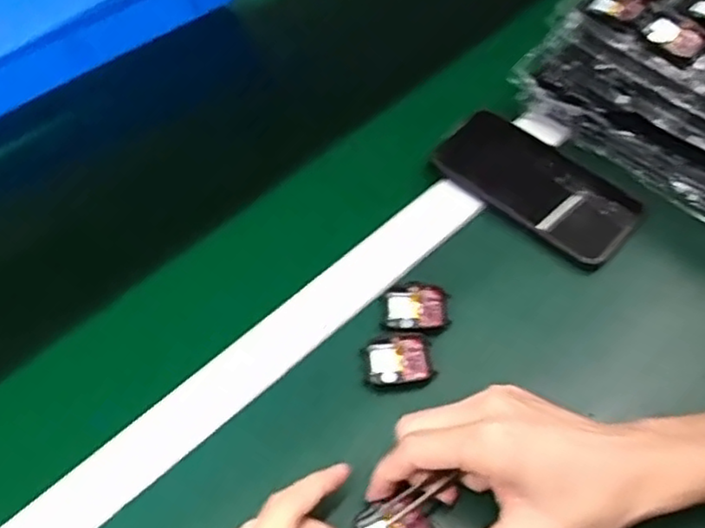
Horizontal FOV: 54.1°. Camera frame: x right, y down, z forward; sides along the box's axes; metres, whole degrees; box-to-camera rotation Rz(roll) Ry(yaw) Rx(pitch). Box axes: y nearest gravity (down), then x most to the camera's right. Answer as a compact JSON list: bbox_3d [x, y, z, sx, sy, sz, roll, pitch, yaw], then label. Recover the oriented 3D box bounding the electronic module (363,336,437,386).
[{"bbox_3d":[0.031,0.066,0.464,0.043,0.008,0.034,-7,55,-1],"label":"electronic module"}]

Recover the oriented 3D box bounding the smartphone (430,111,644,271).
[{"bbox_3d":[0.145,-0.067,0.536,0.153,0.008,0.088,38,65,26],"label":"smartphone"}]

